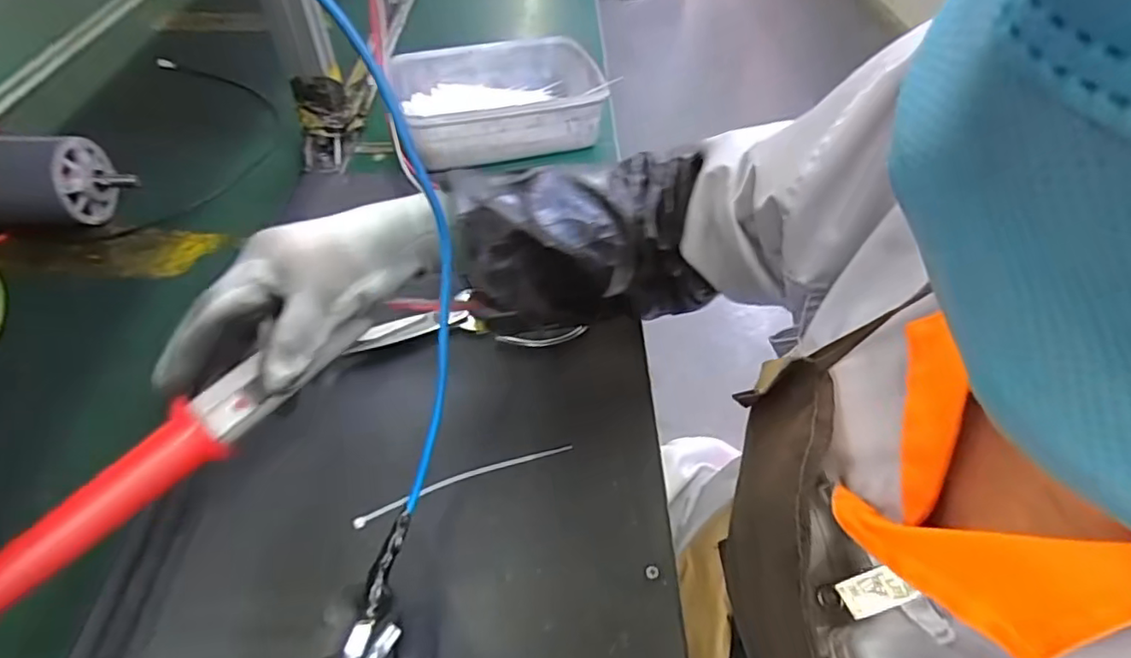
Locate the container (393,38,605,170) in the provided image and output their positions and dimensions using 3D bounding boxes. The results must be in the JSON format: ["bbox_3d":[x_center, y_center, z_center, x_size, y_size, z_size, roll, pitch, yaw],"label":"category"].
[{"bbox_3d":[-0.077,-0.257,0.673,0.229,0.065,0.156,-13,48,-12],"label":"container"}]

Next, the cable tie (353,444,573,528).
[{"bbox_3d":[-0.067,0.101,0.400,0.148,0.004,0.011,-17,50,-17],"label":"cable tie"}]

